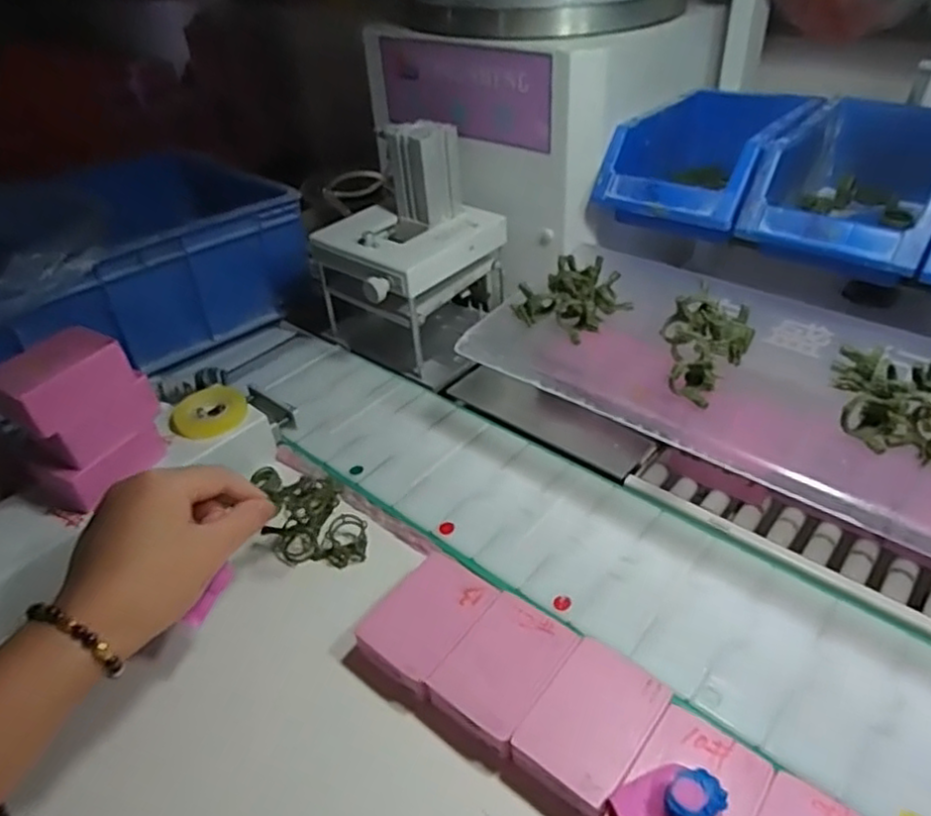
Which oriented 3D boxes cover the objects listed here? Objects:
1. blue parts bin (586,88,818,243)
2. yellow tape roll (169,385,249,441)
[{"bbox_3d":[0.213,-0.216,0.577,0.125,0.075,0.199,24,47,31],"label":"blue parts bin"},{"bbox_3d":[-0.199,0.003,0.518,0.054,0.007,0.055,1,45,-1],"label":"yellow tape roll"}]

